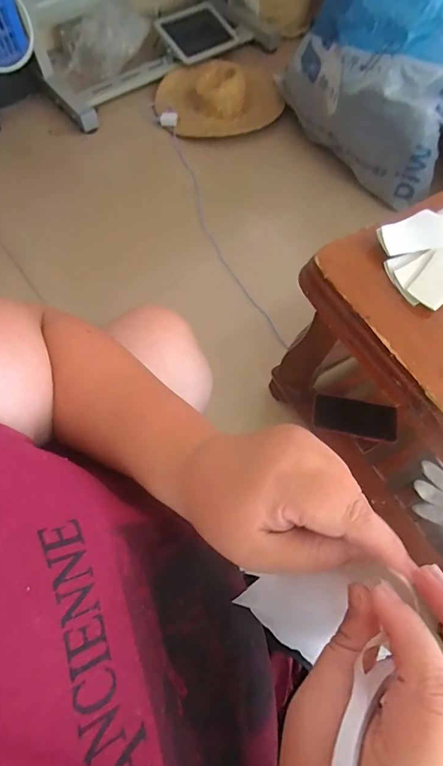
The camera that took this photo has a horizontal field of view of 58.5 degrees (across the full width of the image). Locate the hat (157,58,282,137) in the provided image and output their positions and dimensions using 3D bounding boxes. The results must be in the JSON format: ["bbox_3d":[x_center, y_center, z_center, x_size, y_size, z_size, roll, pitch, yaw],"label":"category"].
[{"bbox_3d":[-0.014,-0.957,1.298,0.403,0.078,0.325,-7,66,-4],"label":"hat"}]

